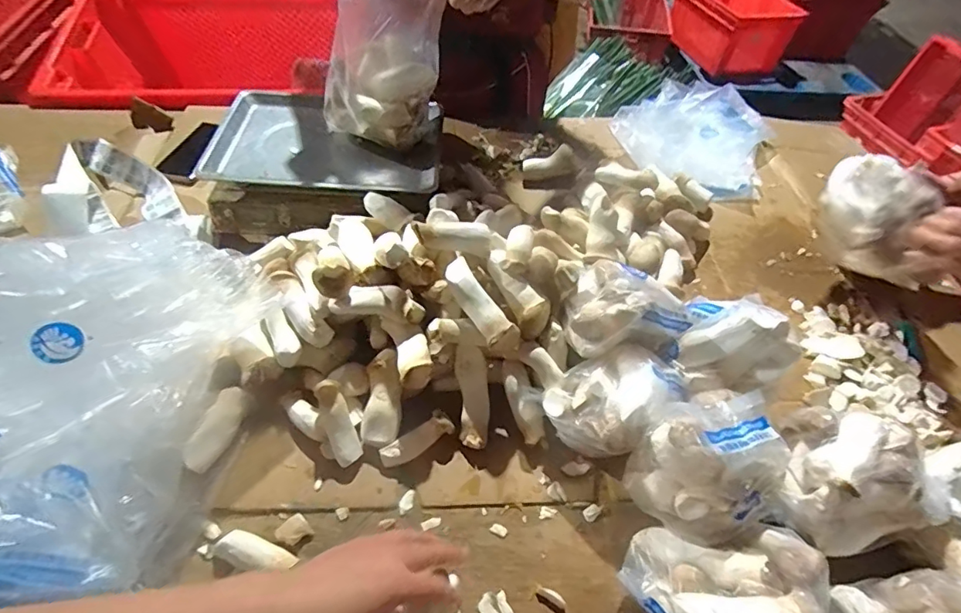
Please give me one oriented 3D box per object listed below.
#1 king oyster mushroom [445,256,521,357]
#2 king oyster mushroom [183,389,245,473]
[{"bbox_3d":[0.000,0.001,0.583,0.039,0.034,0.121,-31,81,-26],"label":"king oyster mushroom"},{"bbox_3d":[-0.290,0.134,0.566,0.030,0.025,0.095,11,51,5],"label":"king oyster mushroom"}]

